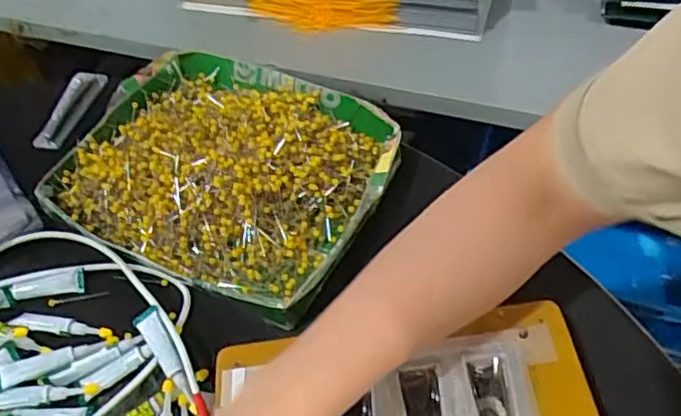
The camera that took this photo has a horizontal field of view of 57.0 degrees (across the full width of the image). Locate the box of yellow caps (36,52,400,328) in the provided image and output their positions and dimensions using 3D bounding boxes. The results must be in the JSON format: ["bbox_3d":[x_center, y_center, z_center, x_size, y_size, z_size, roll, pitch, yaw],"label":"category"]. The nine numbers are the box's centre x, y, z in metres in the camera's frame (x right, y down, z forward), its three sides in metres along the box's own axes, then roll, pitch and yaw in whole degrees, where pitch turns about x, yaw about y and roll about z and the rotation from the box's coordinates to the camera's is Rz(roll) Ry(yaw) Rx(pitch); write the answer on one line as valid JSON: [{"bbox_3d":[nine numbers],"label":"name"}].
[{"bbox_3d":[-0.100,-0.035,0.548,0.283,0.050,0.219,22,58,22],"label":"box of yellow caps"}]

